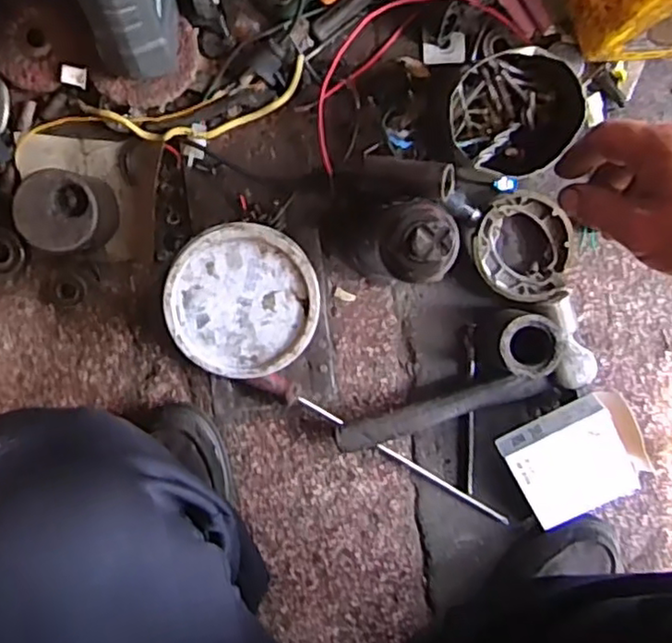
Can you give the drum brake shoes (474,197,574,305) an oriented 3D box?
[{"bbox_3d":[0.179,-0.068,0.626,0.097,0.033,0.094,17,95,-4],"label":"drum brake shoes"}]

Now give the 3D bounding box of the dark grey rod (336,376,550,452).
[{"bbox_3d":[0.100,0.084,0.634,0.201,0.031,0.028,-16,97,-1],"label":"dark grey rod"}]

